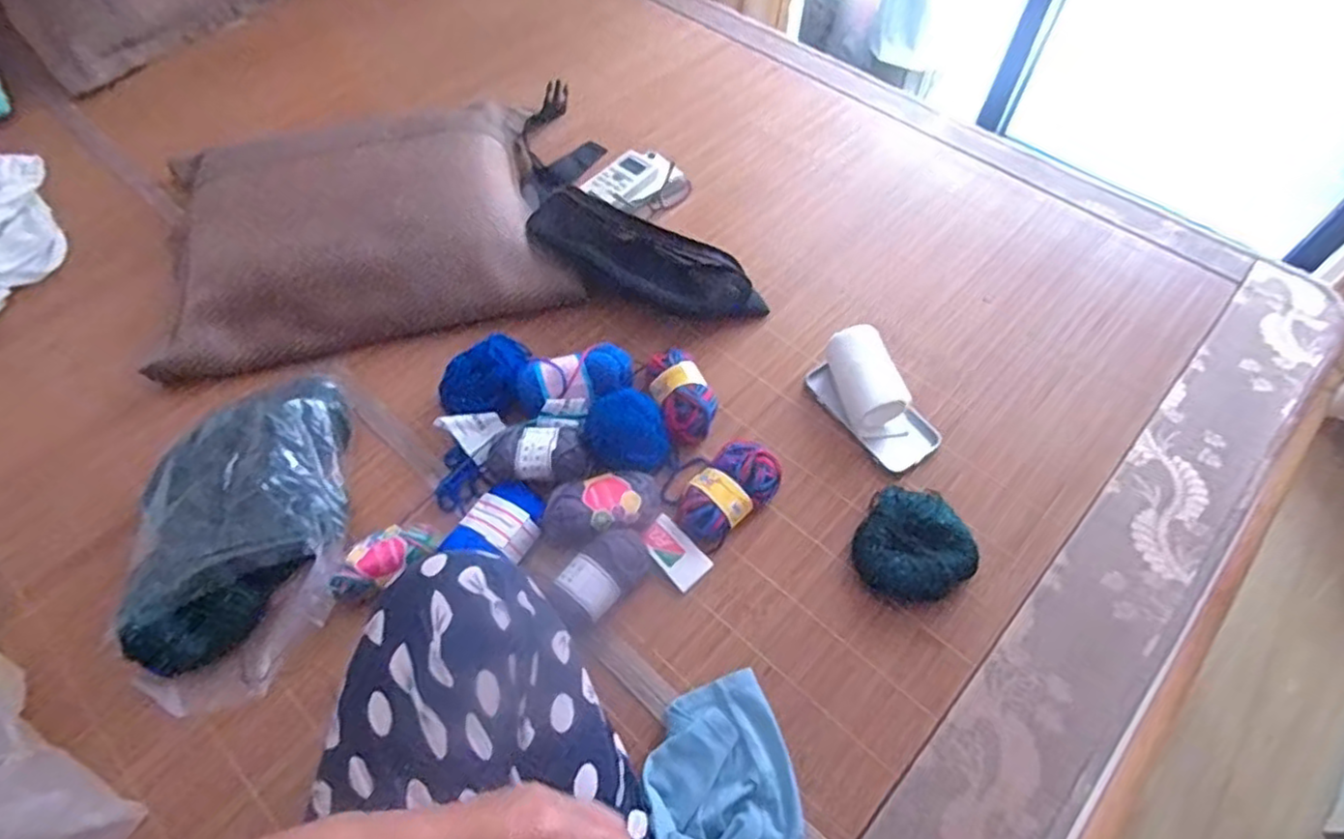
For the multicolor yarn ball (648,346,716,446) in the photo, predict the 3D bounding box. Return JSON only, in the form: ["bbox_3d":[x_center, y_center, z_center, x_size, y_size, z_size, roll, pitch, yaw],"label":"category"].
[{"bbox_3d":[0.010,-0.025,0.724,0.055,0.045,0.109,-19,59,-11],"label":"multicolor yarn ball"}]

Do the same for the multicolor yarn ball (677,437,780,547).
[{"bbox_3d":[0.050,0.069,0.669,0.111,0.039,0.069,-34,63,-19],"label":"multicolor yarn ball"}]

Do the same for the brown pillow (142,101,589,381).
[{"bbox_3d":[-0.381,-0.247,0.836,0.450,0.094,0.383,-17,59,-10],"label":"brown pillow"}]

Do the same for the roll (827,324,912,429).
[{"bbox_3d":[0.200,-0.041,0.724,0.064,0.064,0.100,-14,59,-9],"label":"roll"}]

